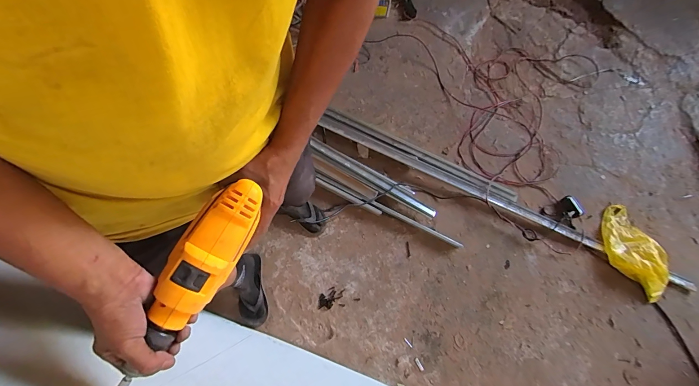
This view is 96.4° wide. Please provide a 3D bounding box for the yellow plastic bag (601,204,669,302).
[{"bbox_3d":[1.138,0.238,1.257,0.188,0.070,0.382,-16,77,0],"label":"yellow plastic bag"}]

